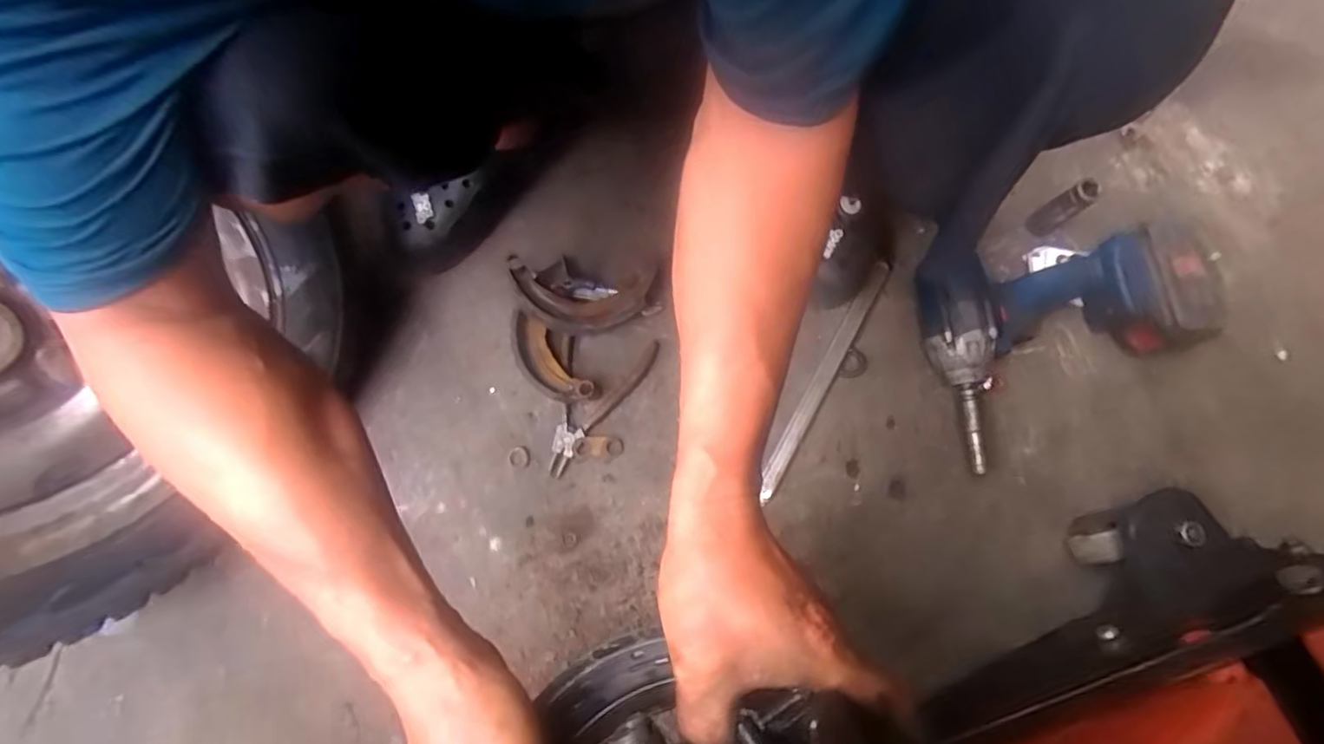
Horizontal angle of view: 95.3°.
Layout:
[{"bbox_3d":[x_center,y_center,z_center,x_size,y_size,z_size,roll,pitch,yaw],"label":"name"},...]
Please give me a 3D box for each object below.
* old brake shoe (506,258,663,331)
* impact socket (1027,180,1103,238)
[{"bbox_3d":[-0.076,-0.071,0.580,0.134,0.055,0.079,9,78,3],"label":"old brake shoe"},{"bbox_3d":[0.377,-0.152,0.573,0.023,0.083,0.024,-31,79,-6],"label":"impact socket"}]

